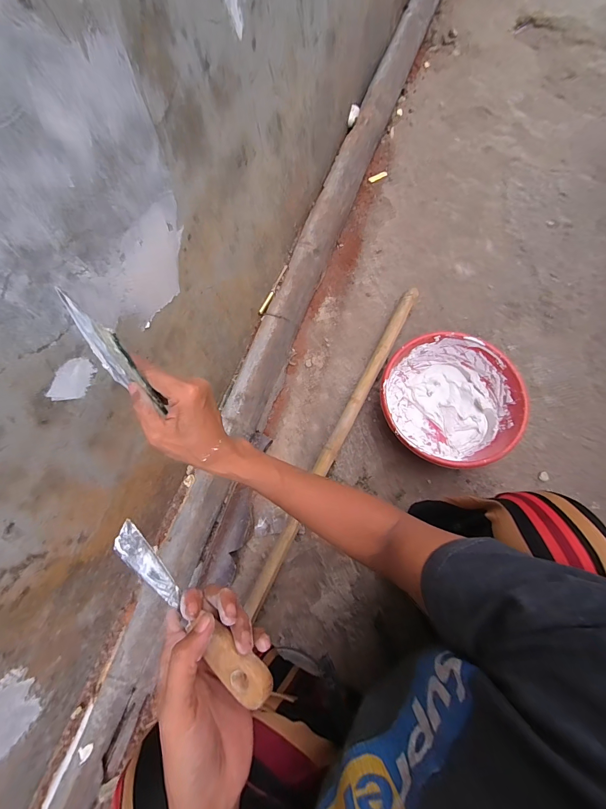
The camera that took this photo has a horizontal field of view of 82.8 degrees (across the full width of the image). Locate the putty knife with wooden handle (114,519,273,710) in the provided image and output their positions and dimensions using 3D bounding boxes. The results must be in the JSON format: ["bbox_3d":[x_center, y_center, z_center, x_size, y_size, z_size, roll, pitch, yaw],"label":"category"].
[{"bbox_3d":[-0.091,0.155,0.265,0.170,0.018,0.028,33,77,23],"label":"putty knife with wooden handle"}]

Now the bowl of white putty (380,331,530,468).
[{"bbox_3d":[0.278,-0.002,0.678,0.250,0.112,0.246,1,74,0],"label":"bowl of white putty"}]

